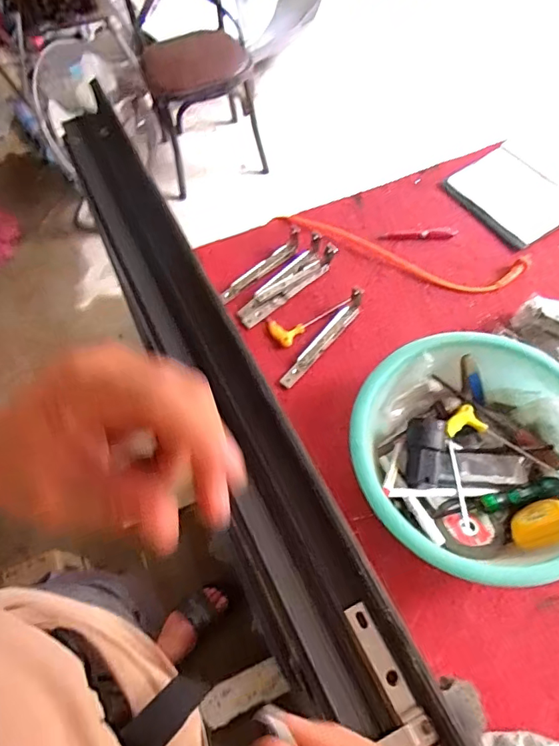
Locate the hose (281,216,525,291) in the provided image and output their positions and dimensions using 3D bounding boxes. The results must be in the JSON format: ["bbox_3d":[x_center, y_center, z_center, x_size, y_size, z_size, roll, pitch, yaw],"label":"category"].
[{"bbox_3d":[0.203,-0.214,0.868,0.448,0.021,0.083,14,63,10],"label":"hose"}]

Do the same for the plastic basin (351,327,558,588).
[{"bbox_3d":[0.254,0.108,0.643,0.298,0.099,0.306,-1,62,2],"label":"plastic basin"}]

